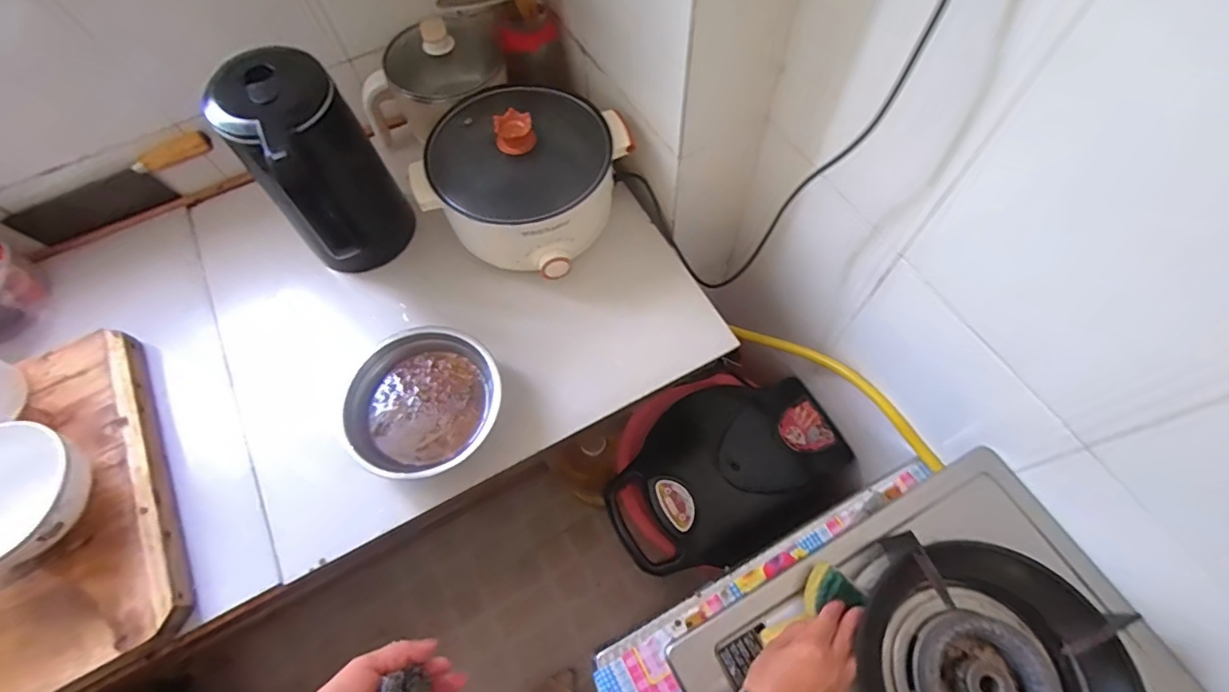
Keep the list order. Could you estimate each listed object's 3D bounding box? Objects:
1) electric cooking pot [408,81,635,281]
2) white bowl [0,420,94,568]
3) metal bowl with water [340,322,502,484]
[{"bbox_3d":[-0.118,-0.224,0.729,0.226,0.173,0.214,-1,65,2],"label":"electric cooking pot"},{"bbox_3d":[-0.627,0.159,0.563,0.164,0.068,0.138,-9,65,-2],"label":"white bowl"},{"bbox_3d":[-0.225,0.074,0.654,0.176,0.074,0.180,-1,65,2],"label":"metal bowl with water"}]

